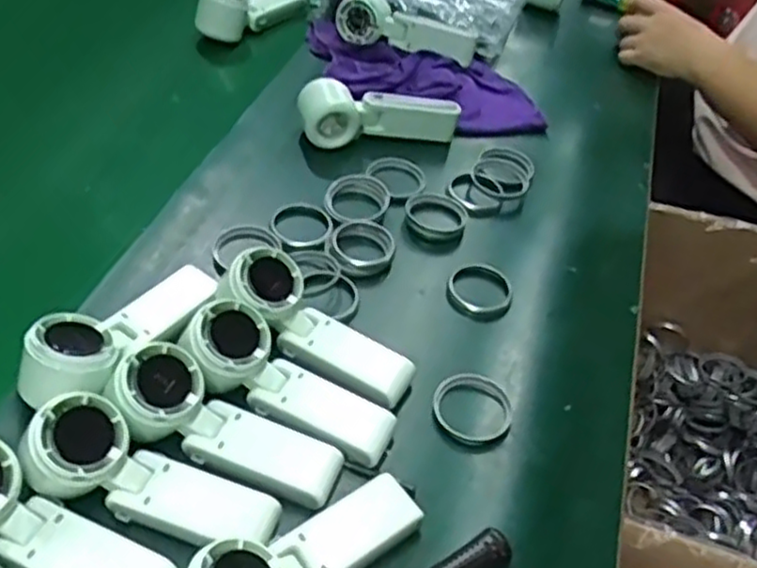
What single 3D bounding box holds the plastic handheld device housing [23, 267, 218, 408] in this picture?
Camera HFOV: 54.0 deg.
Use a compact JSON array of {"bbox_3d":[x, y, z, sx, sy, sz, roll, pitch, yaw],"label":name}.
[{"bbox_3d":[-0.184,0.037,0.556,0.067,0.047,0.168,26,32,17],"label":"plastic handheld device housing"}]

